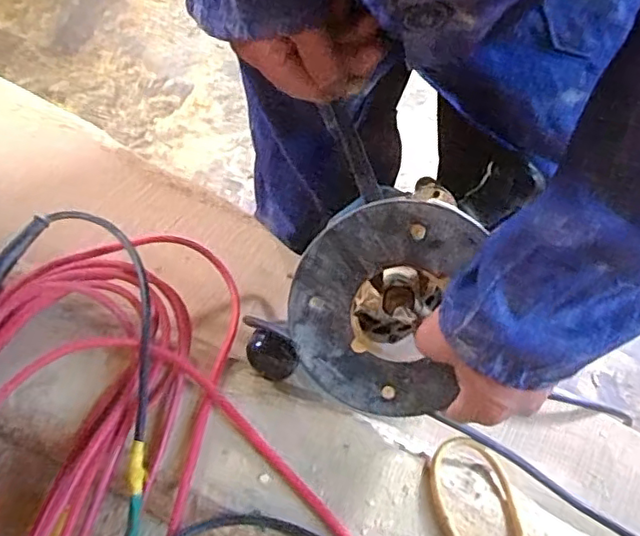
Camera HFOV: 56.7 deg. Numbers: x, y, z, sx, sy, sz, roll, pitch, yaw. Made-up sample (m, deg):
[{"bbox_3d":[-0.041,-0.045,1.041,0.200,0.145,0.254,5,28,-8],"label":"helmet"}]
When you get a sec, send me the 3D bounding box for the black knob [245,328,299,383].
[{"bbox_3d":[-0.041,0.075,0.502,0.040,0.028,0.037,2,56,-2],"label":"black knob"}]

